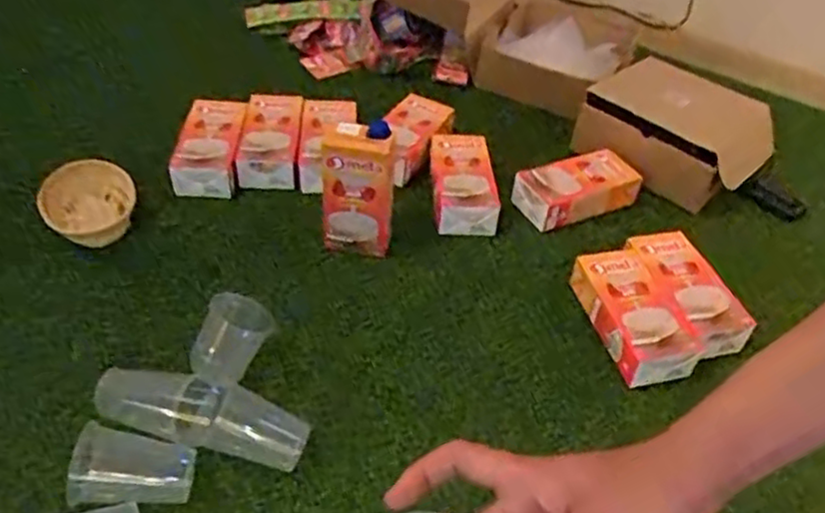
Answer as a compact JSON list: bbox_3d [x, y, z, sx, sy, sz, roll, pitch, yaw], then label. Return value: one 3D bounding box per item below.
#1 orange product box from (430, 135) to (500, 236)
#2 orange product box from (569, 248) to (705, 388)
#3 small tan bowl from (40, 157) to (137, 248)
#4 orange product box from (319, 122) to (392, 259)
[{"bbox_3d":[0.081,-0.127,1.175,0.107,0.083,0.189,-1,44,-8],"label":"orange product box"},{"bbox_3d":[0.308,0.083,0.986,0.102,0.069,0.201,-6,45,-13],"label":"orange product box"},{"bbox_3d":[-0.487,-0.079,1.062,0.130,0.077,0.130,3,44,-3],"label":"small tan bowl"},{"bbox_3d":[-0.081,-0.089,1.019,0.100,0.213,0.056,0,45,-7],"label":"orange product box"}]

